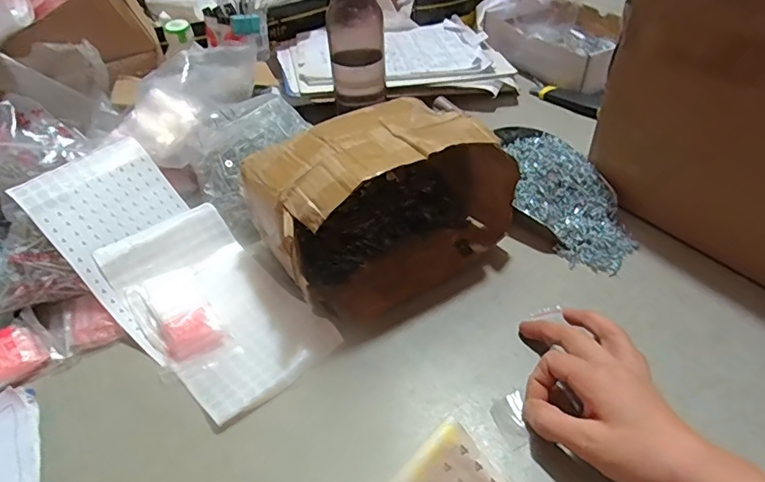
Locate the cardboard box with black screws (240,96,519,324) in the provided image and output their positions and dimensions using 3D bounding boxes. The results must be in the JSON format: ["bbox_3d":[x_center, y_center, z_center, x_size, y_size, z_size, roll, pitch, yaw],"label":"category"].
[{"bbox_3d":[0.003,-0.049,0.492,0.230,0.129,0.133,-24,46,-22],"label":"cardboard box with black screws"}]

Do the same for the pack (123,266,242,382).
[{"bbox_3d":[-0.185,0.072,0.463,0.064,0.021,0.109,-27,47,-24],"label":"pack"}]

